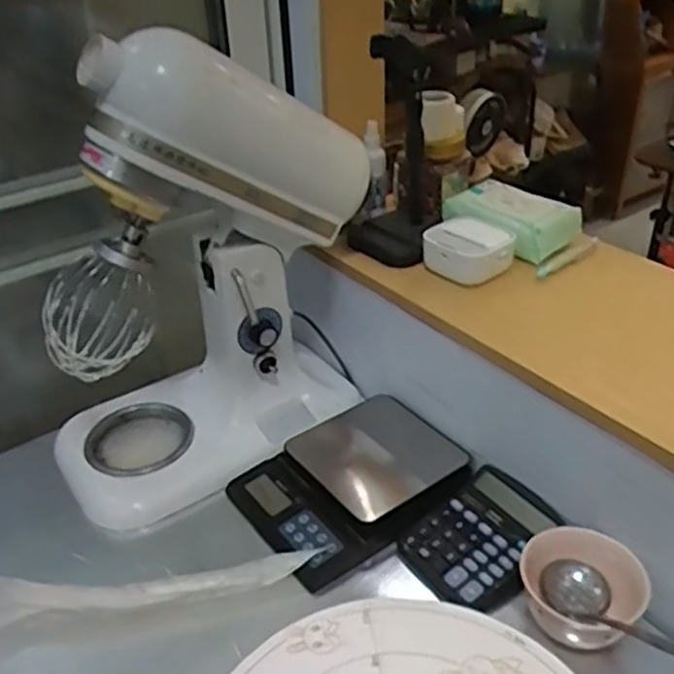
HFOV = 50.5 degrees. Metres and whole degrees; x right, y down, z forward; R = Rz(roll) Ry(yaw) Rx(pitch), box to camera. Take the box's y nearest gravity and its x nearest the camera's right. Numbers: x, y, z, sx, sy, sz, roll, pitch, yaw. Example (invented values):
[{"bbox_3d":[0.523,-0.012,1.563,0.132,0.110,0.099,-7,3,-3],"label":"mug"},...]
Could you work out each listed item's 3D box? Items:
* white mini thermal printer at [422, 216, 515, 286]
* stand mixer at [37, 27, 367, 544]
[{"bbox_3d":[0.165,-0.110,0.887,0.101,0.045,0.096,-23,38,-28],"label":"white mini thermal printer"},{"bbox_3d":[-0.160,-0.085,0.840,0.393,0.490,0.218,-20,37,-24],"label":"stand mixer"}]

